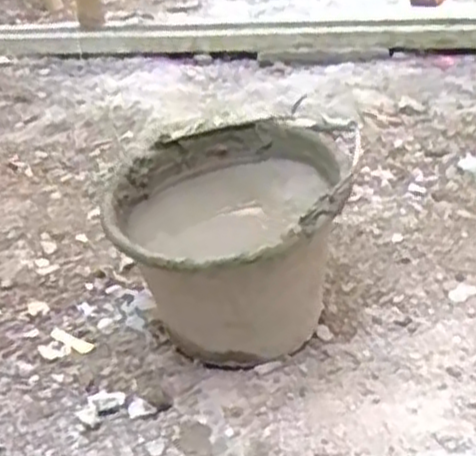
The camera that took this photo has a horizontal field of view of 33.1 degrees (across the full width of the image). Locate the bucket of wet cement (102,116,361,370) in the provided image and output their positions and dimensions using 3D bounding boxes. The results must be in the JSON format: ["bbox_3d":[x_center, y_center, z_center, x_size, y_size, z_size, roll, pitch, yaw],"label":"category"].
[{"bbox_3d":[0.003,0.019,1.003,0.270,0.224,0.305,3,31,13],"label":"bucket of wet cement"}]

